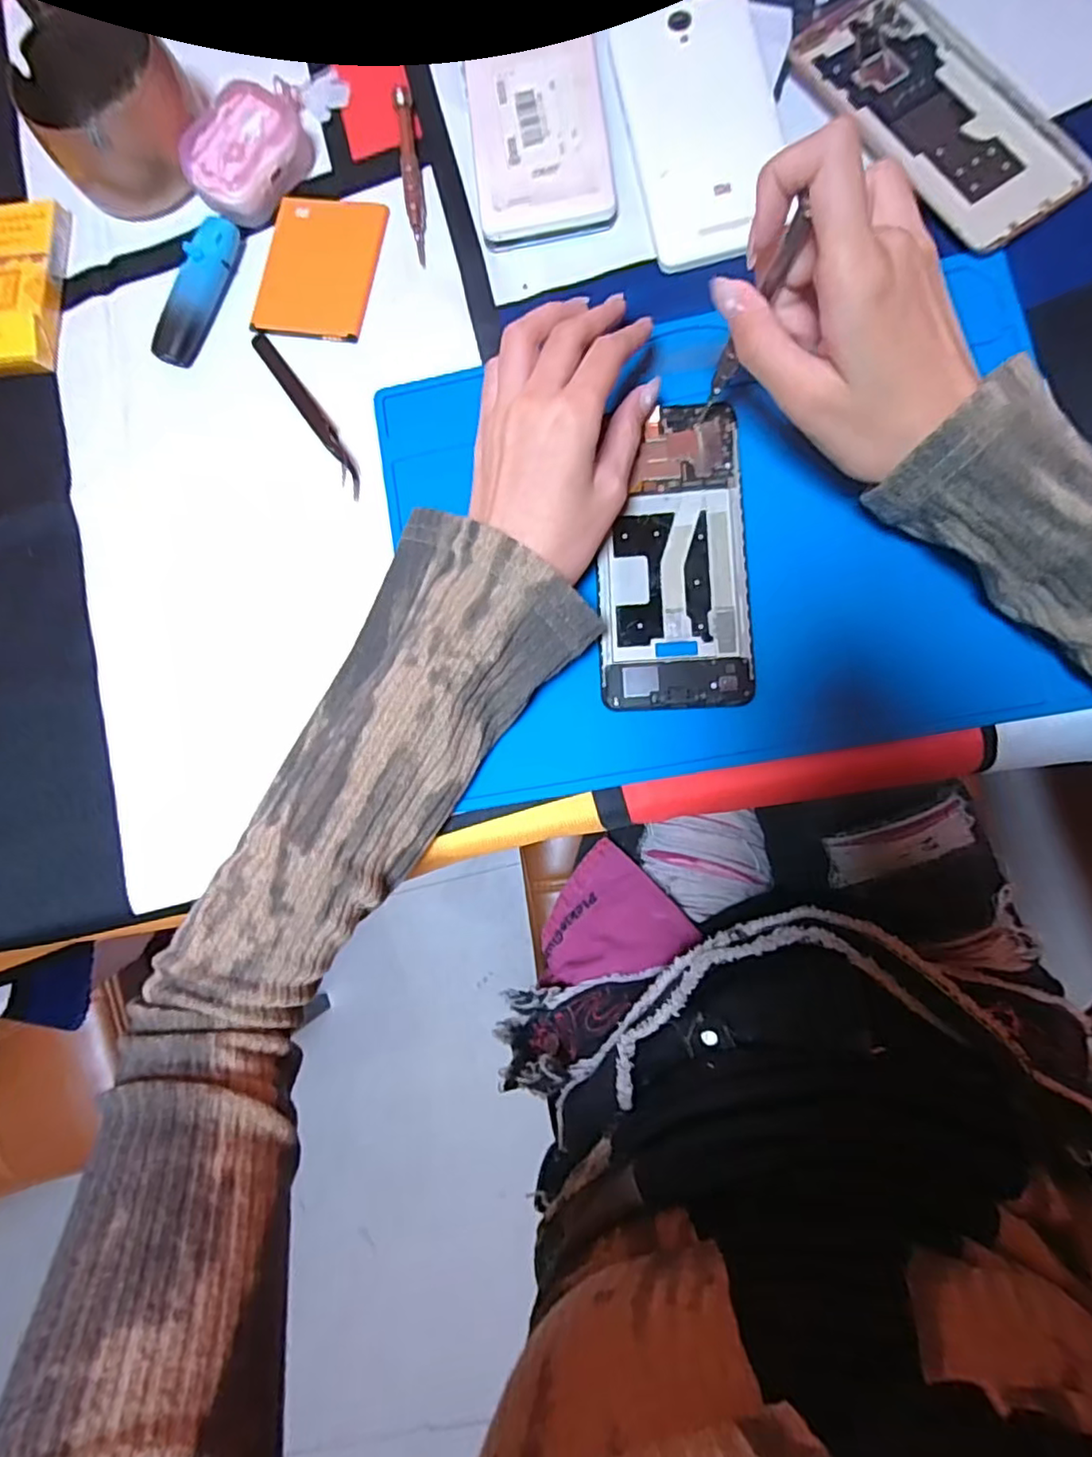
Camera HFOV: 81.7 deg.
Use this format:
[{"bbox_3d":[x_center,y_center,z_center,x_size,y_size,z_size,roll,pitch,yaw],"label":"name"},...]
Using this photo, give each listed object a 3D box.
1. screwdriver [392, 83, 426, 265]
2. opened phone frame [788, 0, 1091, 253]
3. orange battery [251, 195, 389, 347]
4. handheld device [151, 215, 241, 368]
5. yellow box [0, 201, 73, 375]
[{"bbox_3d":[-0.076,-0.313,0.357,0.010,0.009,0.103,-8,82,6],"label":"screwdriver"},{"bbox_3d":[0.200,-0.317,0.324,0.076,0.007,0.157,-33,81,2],"label":"opened phone frame"},{"bbox_3d":[-0.128,-0.260,0.356,0.065,0.004,0.084,11,85,8],"label":"orange battery"},{"bbox_3d":[-0.199,-0.249,0.358,0.018,0.017,0.085,23,86,9],"label":"handheld device"},{"bbox_3d":[-0.316,-0.261,0.374,0.062,0.015,0.106,2,84,7],"label":"yellow box"}]

